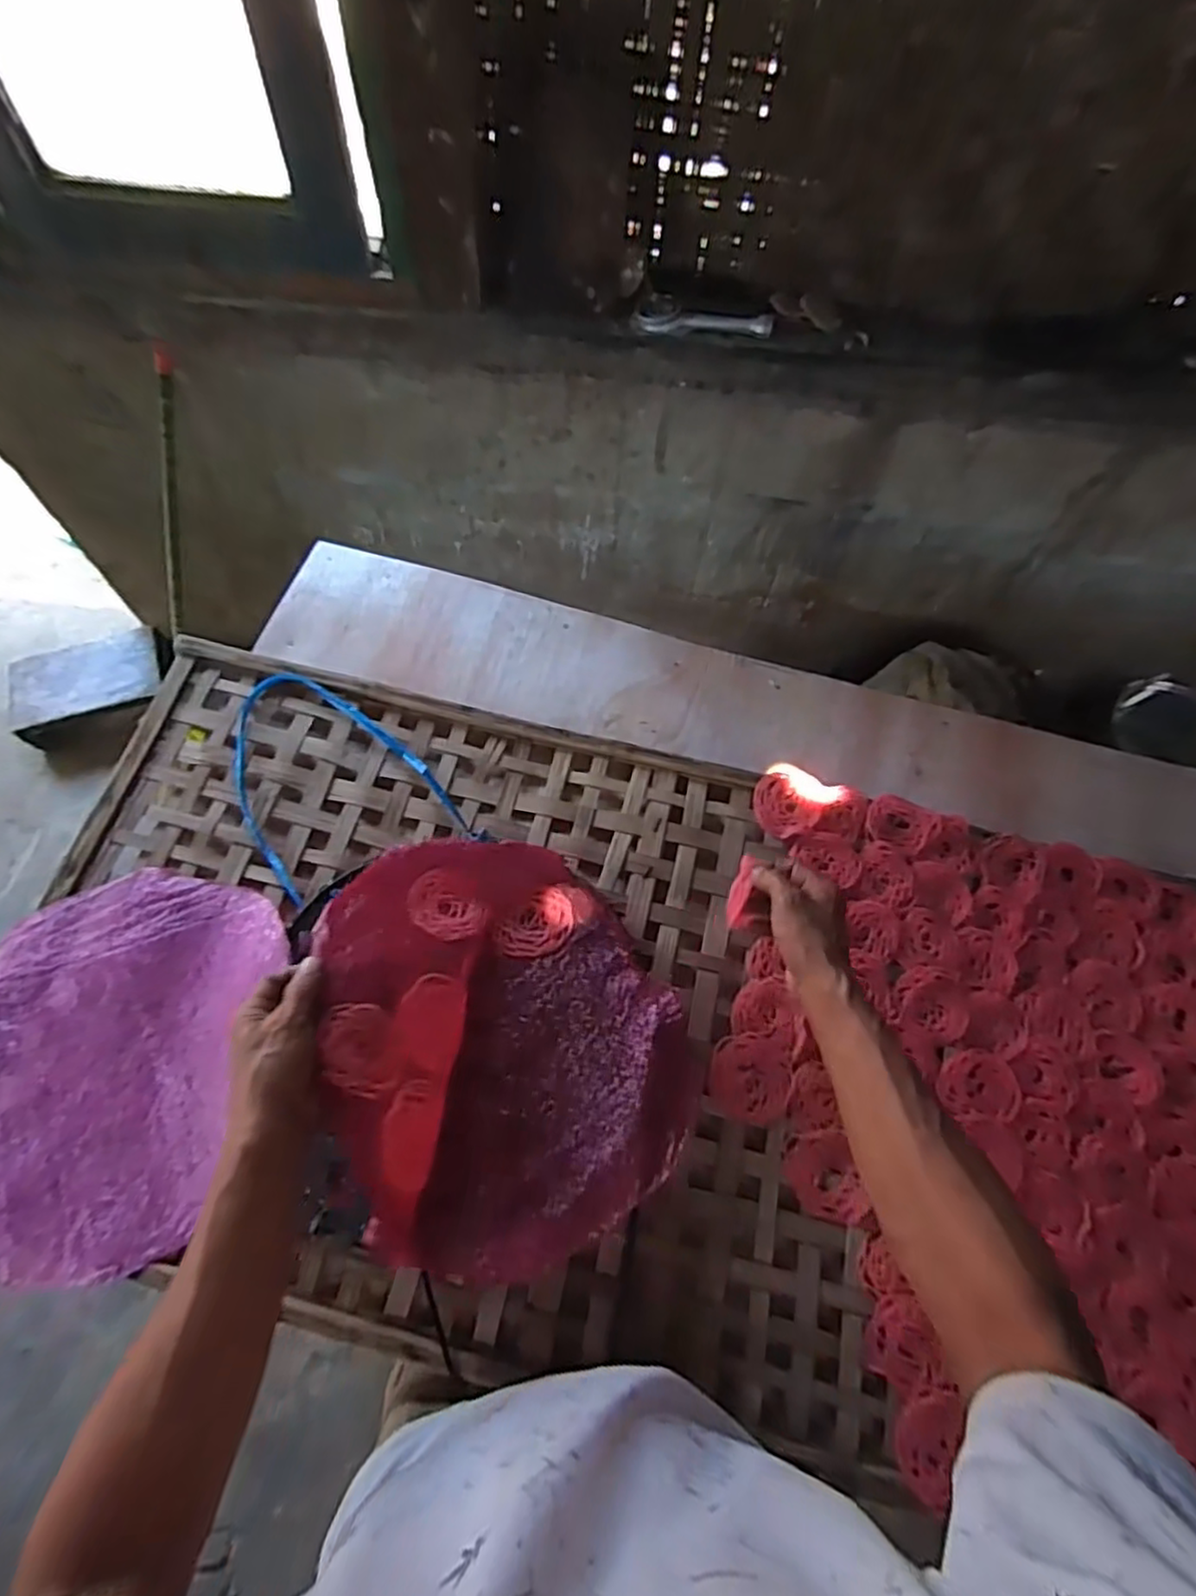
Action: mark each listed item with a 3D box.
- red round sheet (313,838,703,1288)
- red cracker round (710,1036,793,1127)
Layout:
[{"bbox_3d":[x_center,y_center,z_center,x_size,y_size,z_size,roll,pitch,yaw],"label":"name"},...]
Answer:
[{"bbox_3d":[-0.081,0.190,0.588,0.272,0.108,0.345,-27,70,-15],"label":"red round sheet"},{"bbox_3d":[0.148,0.267,0.657,0.076,0.004,0.075,1,65,-3],"label":"red cracker round"}]

